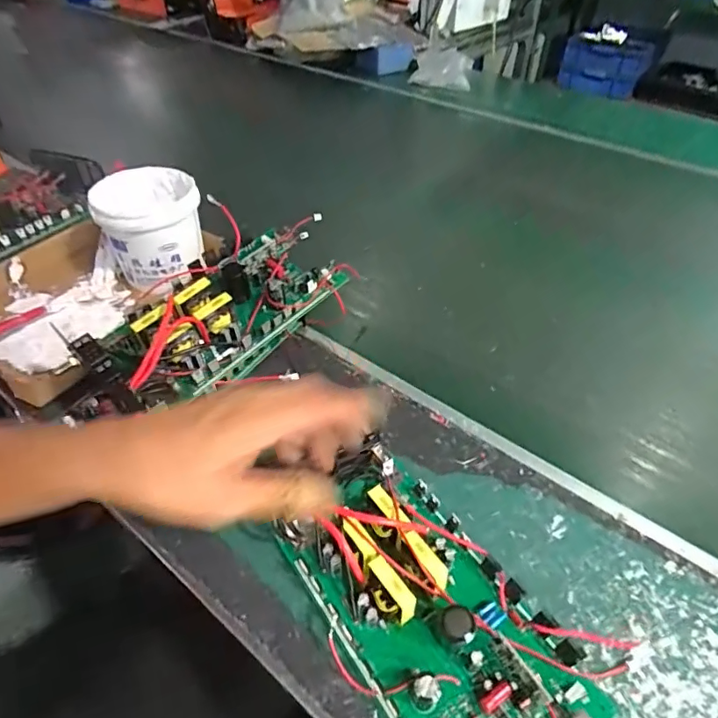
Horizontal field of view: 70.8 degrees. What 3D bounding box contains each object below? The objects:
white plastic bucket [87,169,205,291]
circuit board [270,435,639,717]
[{"bbox_3d":[-0.263,-0.172,0.650,0.118,0.099,0.115,-14,47,-13],"label":"white plastic bucket"},{"bbox_3d":[0.050,0.168,0.373,0.150,0.064,0.258,-31,53,-27],"label":"circuit board"}]

